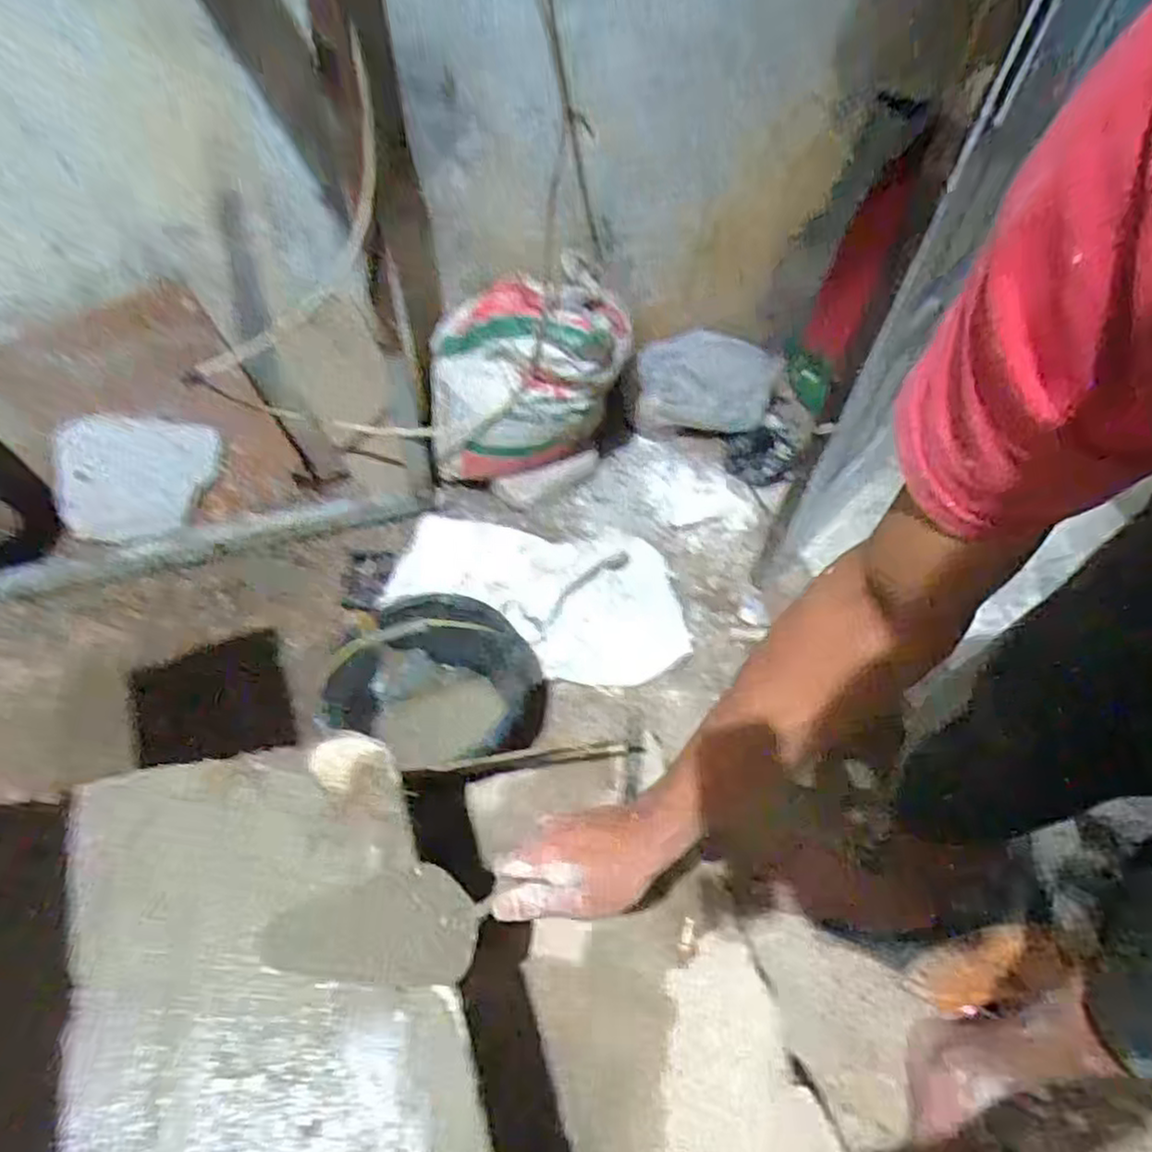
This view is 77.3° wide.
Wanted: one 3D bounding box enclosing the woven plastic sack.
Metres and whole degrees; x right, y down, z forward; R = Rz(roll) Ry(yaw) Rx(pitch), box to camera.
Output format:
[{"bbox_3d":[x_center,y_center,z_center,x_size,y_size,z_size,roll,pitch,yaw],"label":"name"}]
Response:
[{"bbox_3d":[-0.085,-0.332,1.262,0.328,0.345,0.152,3,54,-2],"label":"woven plastic sack"}]

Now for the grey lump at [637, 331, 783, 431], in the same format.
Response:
[{"bbox_3d":[0.273,-0.411,1.515,0.318,0.141,0.166,-4,55,-6],"label":"grey lump"}]

